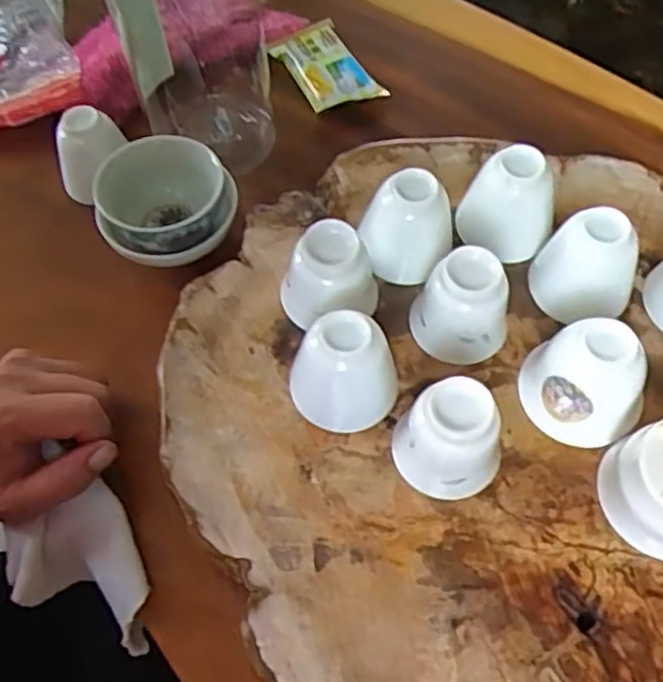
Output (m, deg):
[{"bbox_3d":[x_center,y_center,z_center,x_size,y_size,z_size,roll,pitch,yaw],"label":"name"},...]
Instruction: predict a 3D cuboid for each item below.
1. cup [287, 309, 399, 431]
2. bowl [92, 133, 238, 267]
[{"bbox_3d":[0.004,0.012,0.346,0.049,0.054,0.047,-16,61,-6],"label":"cup"},{"bbox_3d":[-0.100,-0.079,0.449,0.079,0.061,0.074,-1,60,2],"label":"bowl"}]

